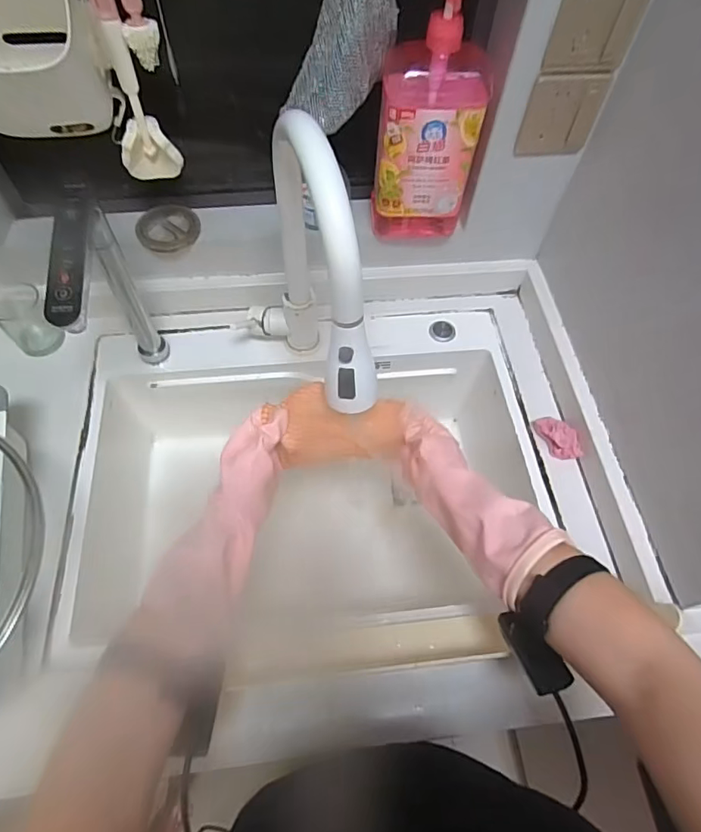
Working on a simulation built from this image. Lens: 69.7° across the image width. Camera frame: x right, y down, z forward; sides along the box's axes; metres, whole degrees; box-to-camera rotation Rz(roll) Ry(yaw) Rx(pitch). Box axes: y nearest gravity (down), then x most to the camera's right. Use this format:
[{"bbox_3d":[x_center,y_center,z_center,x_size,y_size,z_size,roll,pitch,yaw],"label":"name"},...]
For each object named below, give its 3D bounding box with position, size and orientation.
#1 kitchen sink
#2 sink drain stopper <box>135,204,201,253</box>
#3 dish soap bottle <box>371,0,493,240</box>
[{"bbox_3d":[-0.027,0.102,0.737,0.645,0.242,0.491,-5,61,-5],"label":"kitchen sink"},{"bbox_3d":[-0.244,-0.255,0.680,0.077,0.021,0.068,11,61,4],"label":"sink drain stopper"},{"bbox_3d":[0.091,-0.326,0.582,0.115,0.279,0.053,5,60,1],"label":"dish soap bottle"}]

